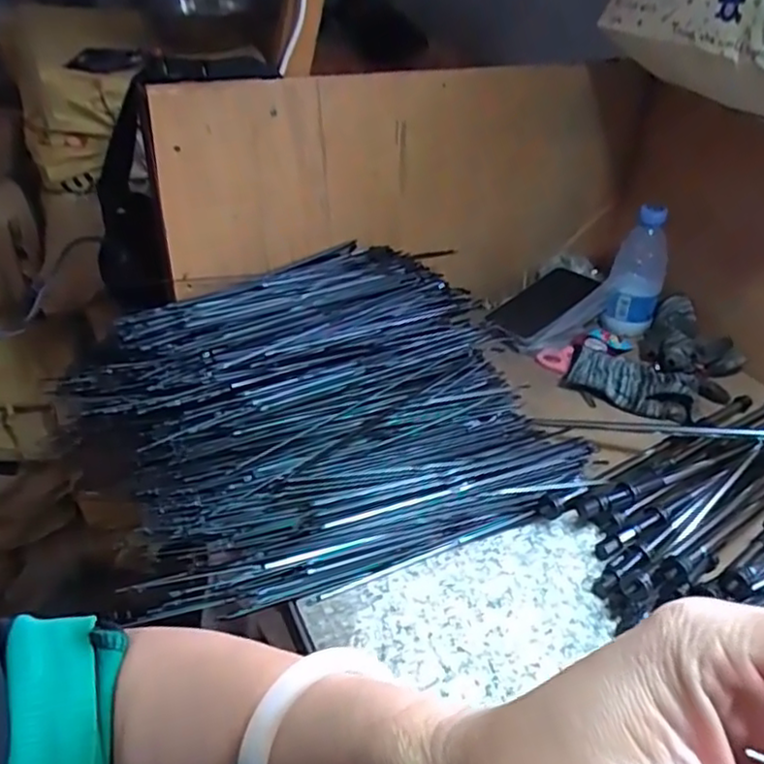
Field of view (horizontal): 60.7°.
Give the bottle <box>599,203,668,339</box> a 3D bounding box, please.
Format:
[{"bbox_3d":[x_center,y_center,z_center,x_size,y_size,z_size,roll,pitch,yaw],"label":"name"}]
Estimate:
[{"bbox_3d":[0.300,-0.123,0.769,0.061,0.146,0.060,16,37,18],"label":"bottle"}]

